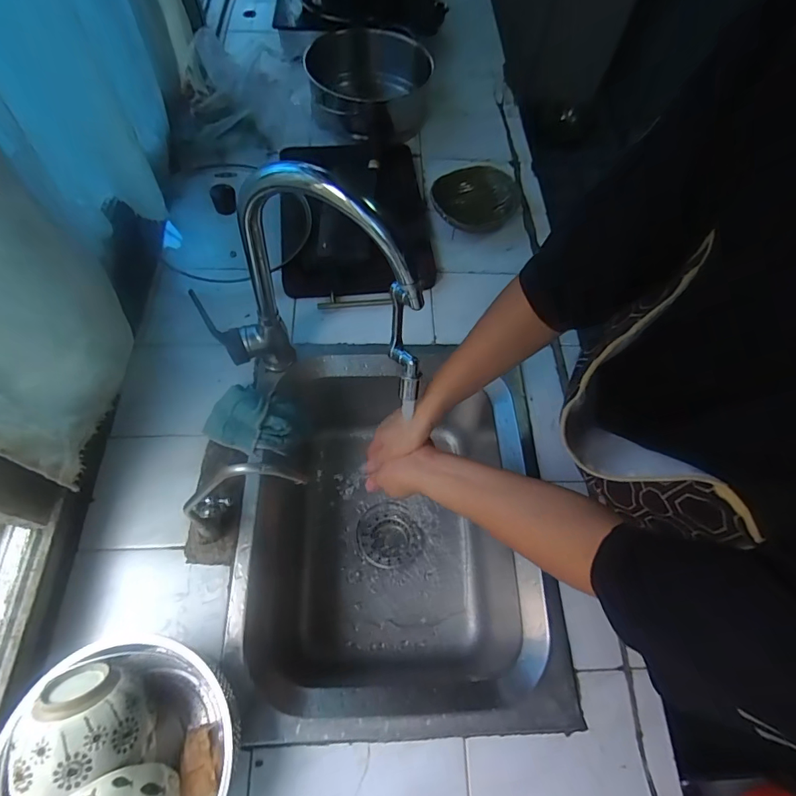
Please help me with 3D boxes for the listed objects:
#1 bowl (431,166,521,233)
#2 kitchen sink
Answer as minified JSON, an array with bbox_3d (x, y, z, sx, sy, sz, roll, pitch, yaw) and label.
[{"bbox_3d":[0.148,-0.384,0.835,0.157,0.032,0.175,12,63,2],"label":"bowl"},{"bbox_3d":[-0.020,0.205,0.697,0.425,0.262,0.476,1,63,-4],"label":"kitchen sink"}]

